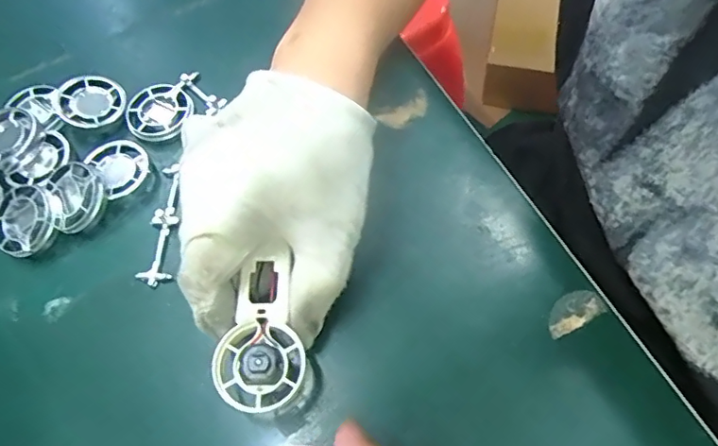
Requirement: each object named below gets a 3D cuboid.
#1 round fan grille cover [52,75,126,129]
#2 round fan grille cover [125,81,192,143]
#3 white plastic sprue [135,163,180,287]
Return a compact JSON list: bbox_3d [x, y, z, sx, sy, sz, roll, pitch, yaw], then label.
[{"bbox_3d":[-0.162,-0.075,0.326,0.039,0.012,0.039,-41,68,-14],"label":"round fan grille cover"},{"bbox_3d":[-0.121,-0.068,0.325,0.038,0.006,0.038,-2,64,4],"label":"round fan grille cover"},{"bbox_3d":[-0.107,0.000,0.295,0.016,0.008,0.071,-2,64,4],"label":"white plastic sprue"}]

